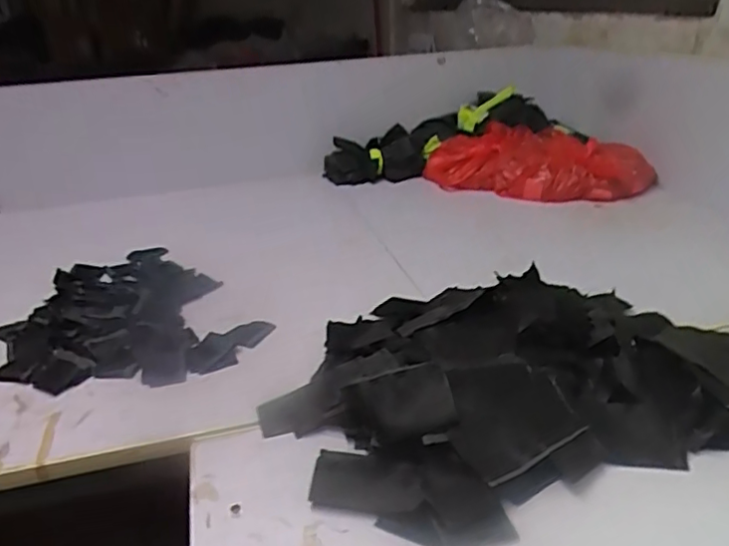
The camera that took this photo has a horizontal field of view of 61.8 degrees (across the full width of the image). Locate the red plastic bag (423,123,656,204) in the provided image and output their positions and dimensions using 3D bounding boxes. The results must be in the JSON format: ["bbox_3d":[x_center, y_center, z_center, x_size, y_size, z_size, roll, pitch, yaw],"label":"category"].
[{"bbox_3d":[0.327,-0.213,1.205,0.425,0.096,0.171,16,31,39],"label":"red plastic bag"}]

